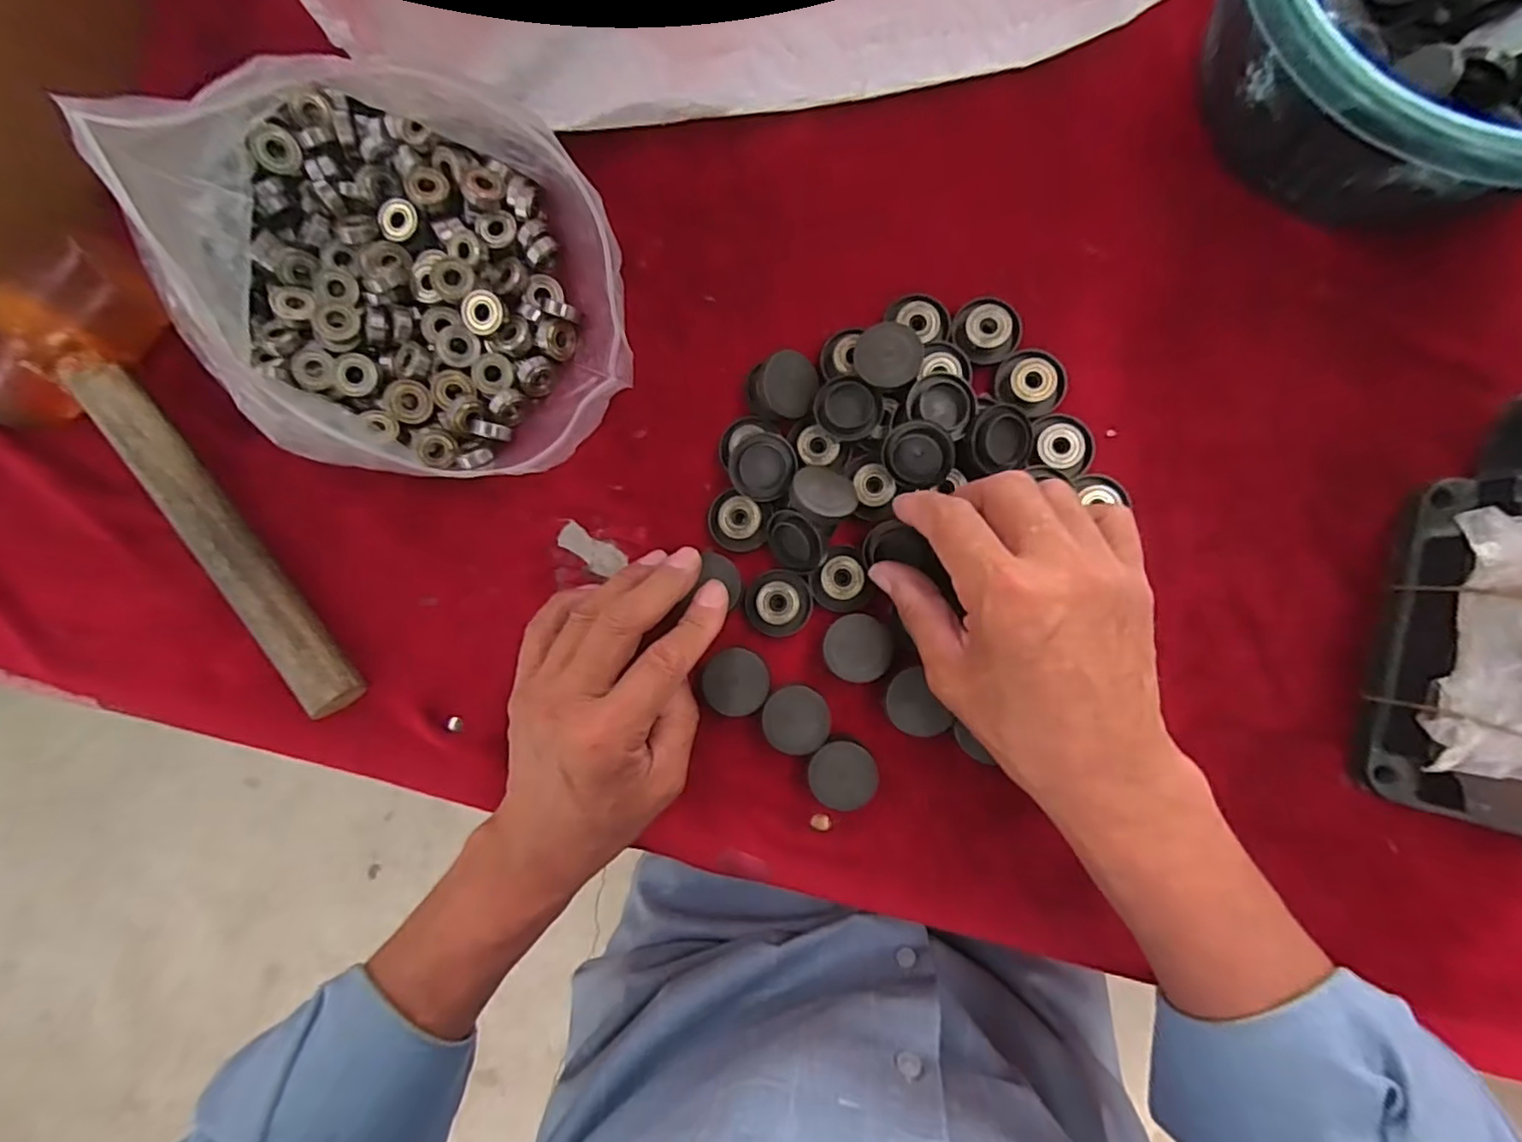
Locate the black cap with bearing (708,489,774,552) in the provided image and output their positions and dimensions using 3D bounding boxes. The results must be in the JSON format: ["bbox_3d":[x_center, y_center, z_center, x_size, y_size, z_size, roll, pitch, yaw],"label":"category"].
[{"bbox_3d":[-0.011,-0.025,0.325,0.031,0.012,0.028,12,87,6],"label":"black cap with bearing"}]

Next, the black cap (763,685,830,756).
[{"bbox_3d":[0.018,0.072,0.313,0.030,0.016,0.031,-1,86,6],"label":"black cap"}]

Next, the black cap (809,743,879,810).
[{"bbox_3d":[0.040,0.097,0.311,0.032,0.016,0.030,0,86,6],"label":"black cap"}]

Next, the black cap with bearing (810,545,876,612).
[{"bbox_3d":[0.039,0.005,0.317,0.029,0.006,0.031,0,86,6],"label":"black cap with bearing"}]

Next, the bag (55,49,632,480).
[{"bbox_3d":[-0.182,-0.156,0.321,0.253,0.092,0.188,42,91,7],"label":"bag"}]

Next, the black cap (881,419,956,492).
[{"bbox_3d":[0.074,-0.055,0.305,0.031,0.014,0.032,-4,112,7],"label":"black cap"}]

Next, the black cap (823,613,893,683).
[{"bbox_3d":[0.047,0.037,0.313,0.031,0.016,0.031,-3,86,6],"label":"black cap"}]

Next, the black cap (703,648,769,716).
[{"bbox_3d":[-0.012,0.055,0.318,0.031,0.013,0.032,-3,86,6],"label":"black cap"}]

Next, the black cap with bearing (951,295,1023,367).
[{"bbox_3d":[0.112,-0.120,0.317,0.032,0.006,0.030,0,86,6],"label":"black cap with bearing"}]

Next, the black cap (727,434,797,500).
[{"bbox_3d":[0.001,-0.052,0.321,0.033,0.006,0.033,-1,95,-12],"label":"black cap"}]

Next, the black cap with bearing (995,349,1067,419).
[{"bbox_3d":[0.133,-0.093,0.314,0.033,0.005,0.030,0,86,6],"label":"black cap with bearing"}]

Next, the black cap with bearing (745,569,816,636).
[{"bbox_3d":[0.009,0.016,0.321,0.032,0.009,0.033,0,86,6],"label":"black cap with bearing"}]

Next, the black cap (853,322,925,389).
[{"bbox_3d":[0.062,-0.104,0.314,0.032,0.014,0.033,0,86,6],"label":"black cap"}]

